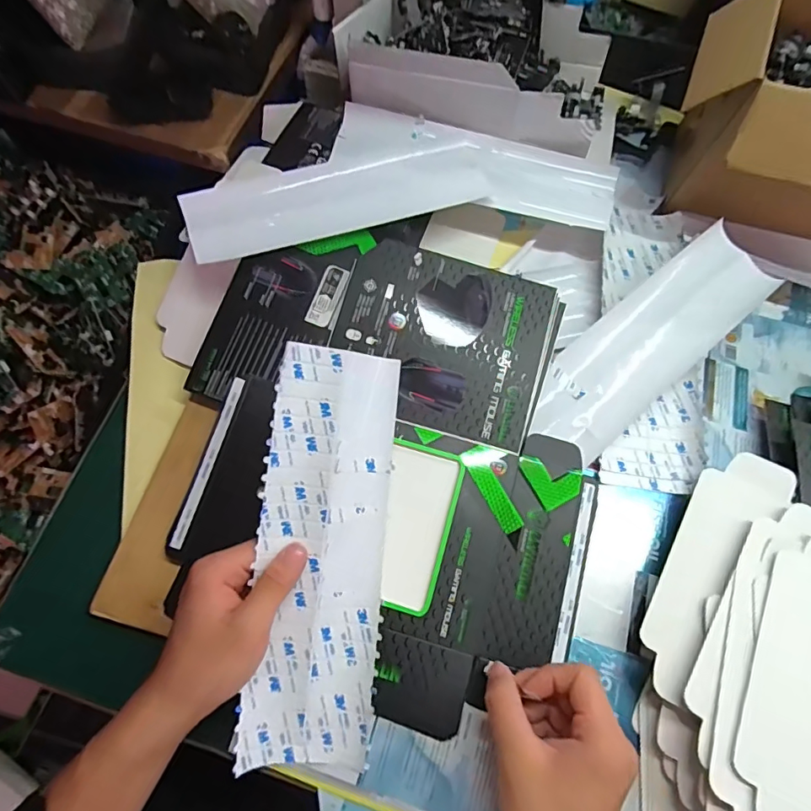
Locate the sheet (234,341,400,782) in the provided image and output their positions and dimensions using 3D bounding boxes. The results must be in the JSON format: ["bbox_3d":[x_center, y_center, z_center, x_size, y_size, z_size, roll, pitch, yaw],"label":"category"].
[{"bbox_3d":[-0.056,0.106,0.347,0.089,0.018,0.285,6,91,-21],"label":"sheet"}]

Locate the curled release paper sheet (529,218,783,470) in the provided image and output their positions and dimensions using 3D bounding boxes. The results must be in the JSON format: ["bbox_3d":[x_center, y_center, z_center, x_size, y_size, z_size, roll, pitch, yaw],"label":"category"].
[{"bbox_3d":[0.213,-0.055,0.444,0.244,0.048,0.088,-38,74,-16],"label":"curled release paper sheet"}]

